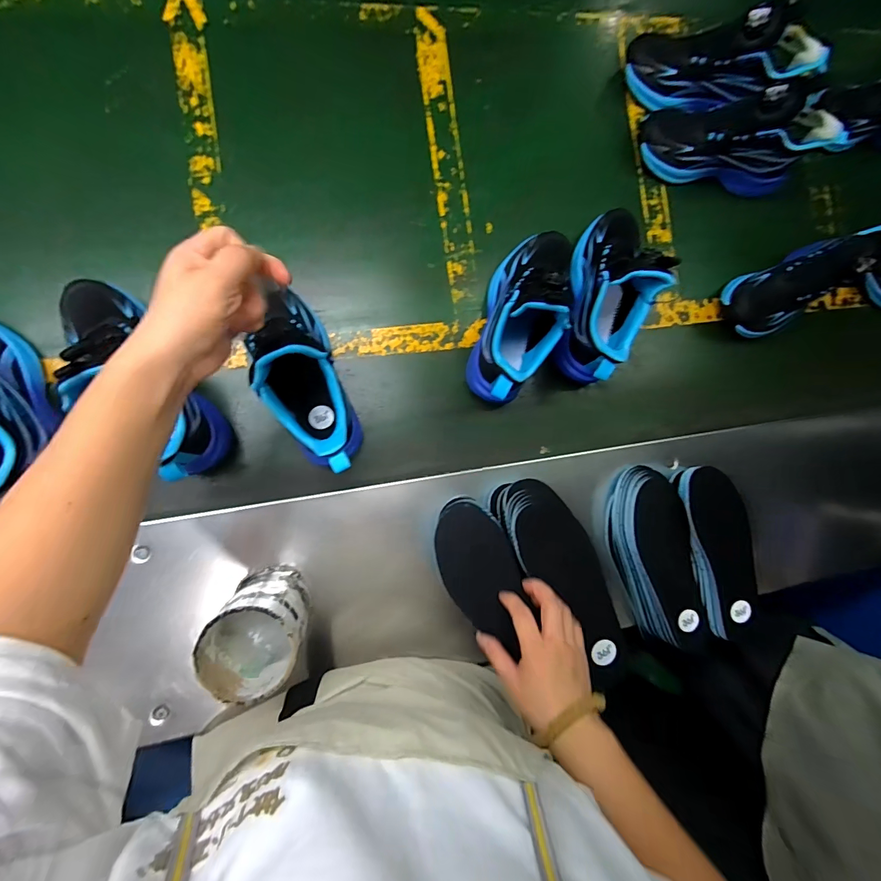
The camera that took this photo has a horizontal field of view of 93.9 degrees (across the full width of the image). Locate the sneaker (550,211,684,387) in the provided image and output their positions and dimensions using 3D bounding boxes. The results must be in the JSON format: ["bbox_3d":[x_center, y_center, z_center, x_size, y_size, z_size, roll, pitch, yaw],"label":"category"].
[{"bbox_3d":[0.221,-0.183,0.502,0.089,0.136,0.228,10,87,-9],"label":"sneaker"}]

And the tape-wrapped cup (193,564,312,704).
[{"bbox_3d":[-0.175,0.184,0.413,0.079,0.130,0.085,0,90,-10],"label":"tape-wrapped cup"}]

